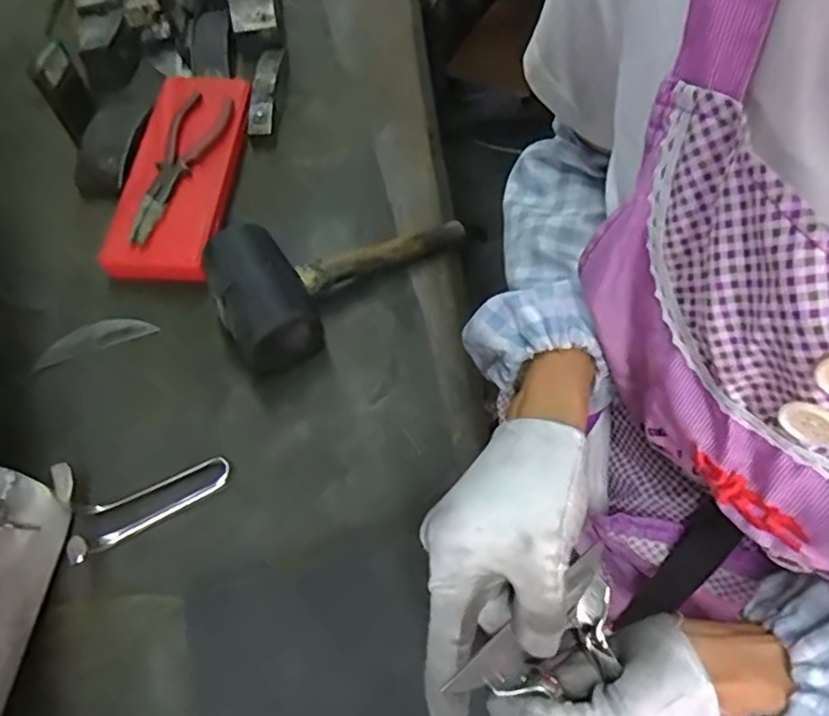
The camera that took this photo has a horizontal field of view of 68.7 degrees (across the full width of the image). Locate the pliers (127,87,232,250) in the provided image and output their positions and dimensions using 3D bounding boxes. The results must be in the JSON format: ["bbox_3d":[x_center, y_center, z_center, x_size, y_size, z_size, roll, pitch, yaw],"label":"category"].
[{"bbox_3d":[-0.232,-0.193,0.596,0.048,0.020,0.198,8,62,7],"label":"pliers"}]

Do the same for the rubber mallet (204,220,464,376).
[{"bbox_3d":[-0.066,-0.079,0.552,0.237,0.075,0.112,-24,62,-30],"label":"rubber mallet"}]

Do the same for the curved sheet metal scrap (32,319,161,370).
[{"bbox_3d":[-0.285,-0.020,0.543,0.100,0.011,0.031,-22,63,-9],"label":"curved sheet metal scrap"}]

